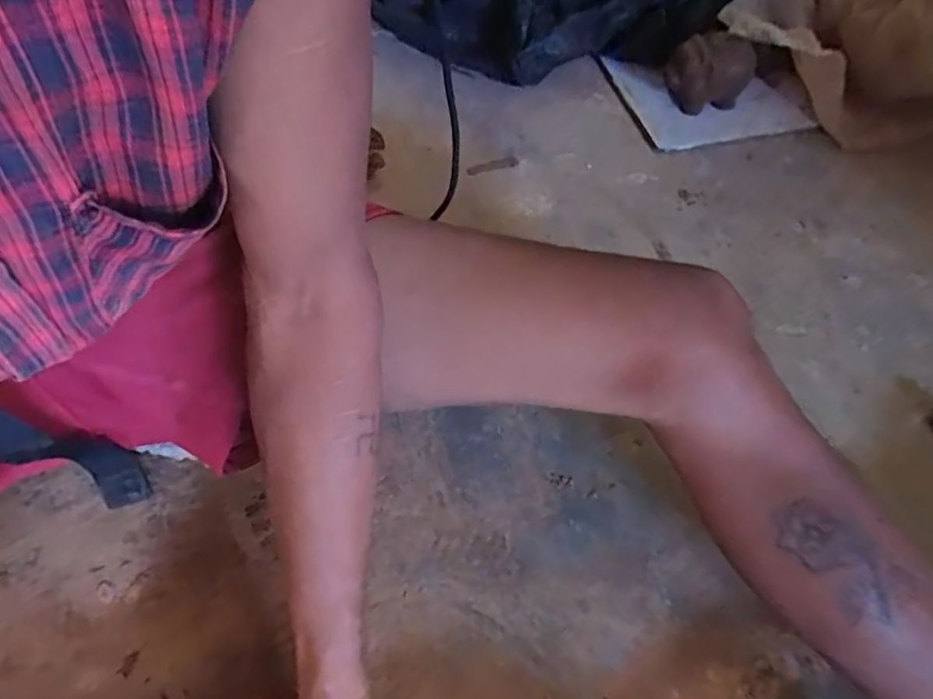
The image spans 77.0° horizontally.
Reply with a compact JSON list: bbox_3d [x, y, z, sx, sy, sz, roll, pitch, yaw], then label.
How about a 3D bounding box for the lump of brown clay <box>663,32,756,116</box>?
[{"bbox_3d":[0.304,-0.351,0.740,0.089,0.072,0.082,2,58,-3],"label":"lump of brown clay"}]

